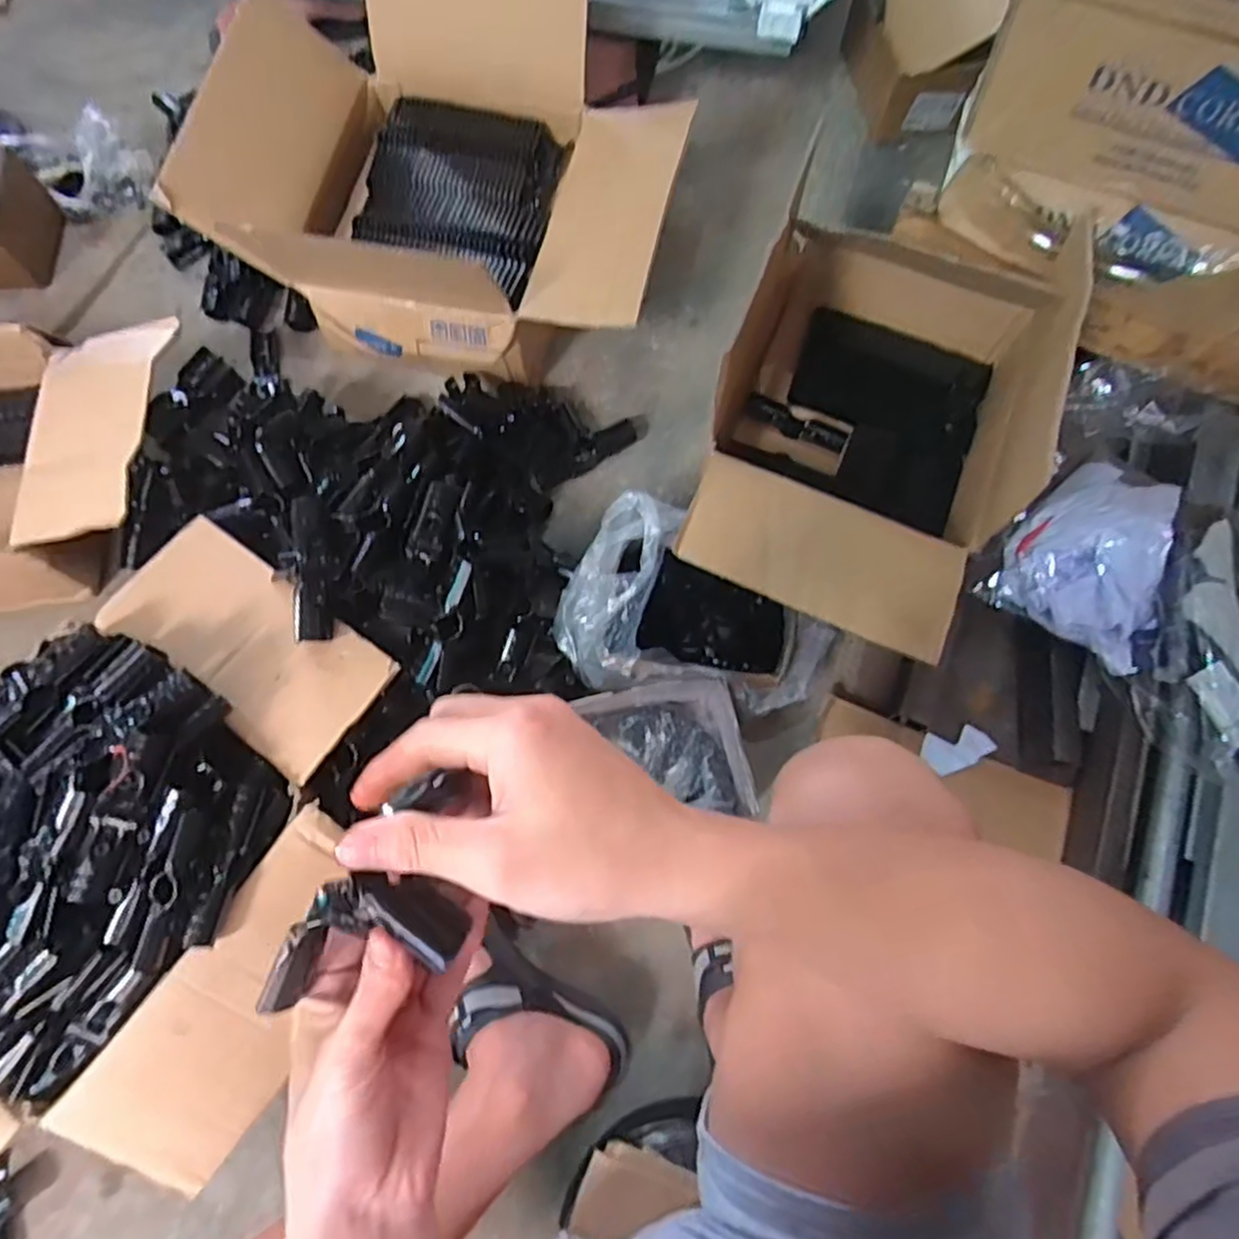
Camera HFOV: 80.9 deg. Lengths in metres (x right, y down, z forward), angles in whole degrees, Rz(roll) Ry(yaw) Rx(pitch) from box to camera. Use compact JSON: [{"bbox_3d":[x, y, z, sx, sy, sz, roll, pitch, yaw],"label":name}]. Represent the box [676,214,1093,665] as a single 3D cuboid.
[{"bbox_3d":[0.250,-0.203,0.749,0.295,0.239,0.449,26,74,6],"label":"box"}]

